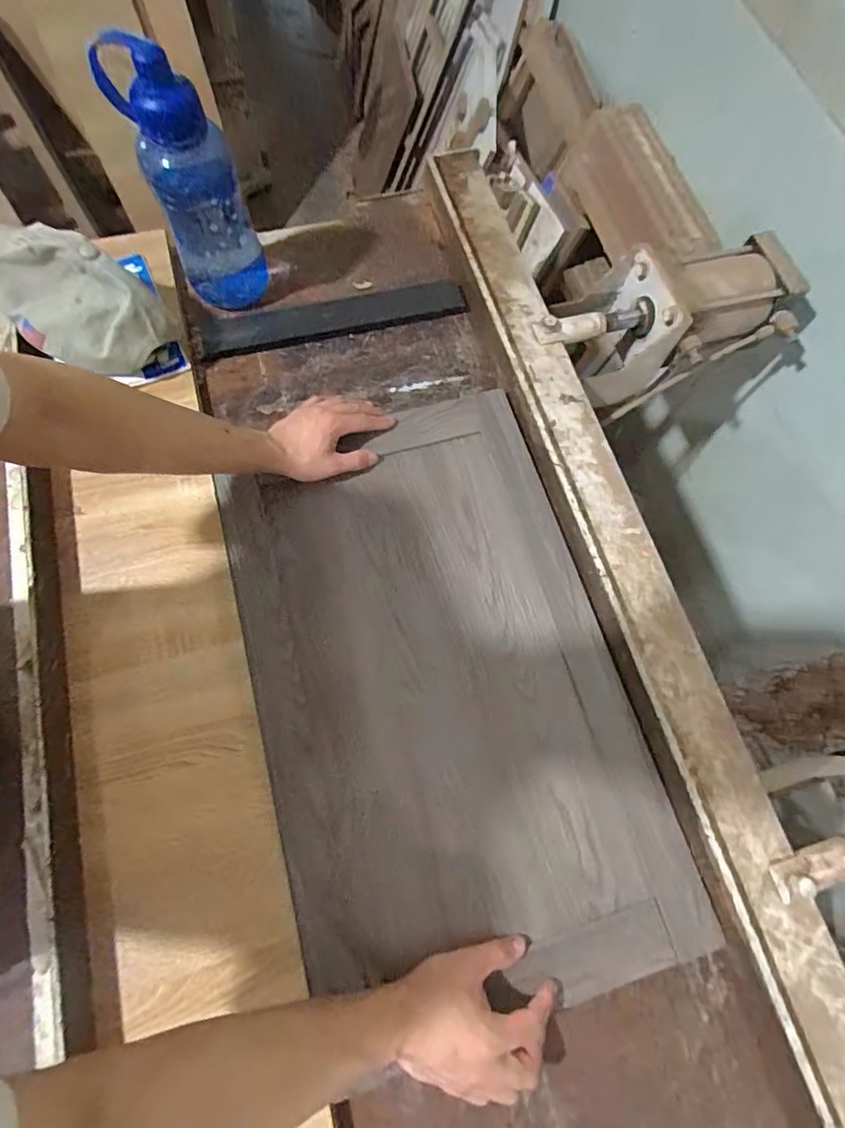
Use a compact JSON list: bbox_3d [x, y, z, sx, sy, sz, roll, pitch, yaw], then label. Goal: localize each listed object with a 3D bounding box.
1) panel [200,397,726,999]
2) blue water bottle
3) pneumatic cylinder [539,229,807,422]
[{"bbox_3d":[0.016,0.122,0.553,0.382,0.028,0.612,-15,74,-8],"label":"panel"},{"bbox_3d":[-0.259,-0.416,0.577,0.102,0.276,0.082,-17,74,-7],"label":"blue water bottle"},{"bbox_3d":[0.327,-0.351,0.734,0.337,0.146,0.178,-17,74,-8],"label":"pneumatic cylinder"}]

